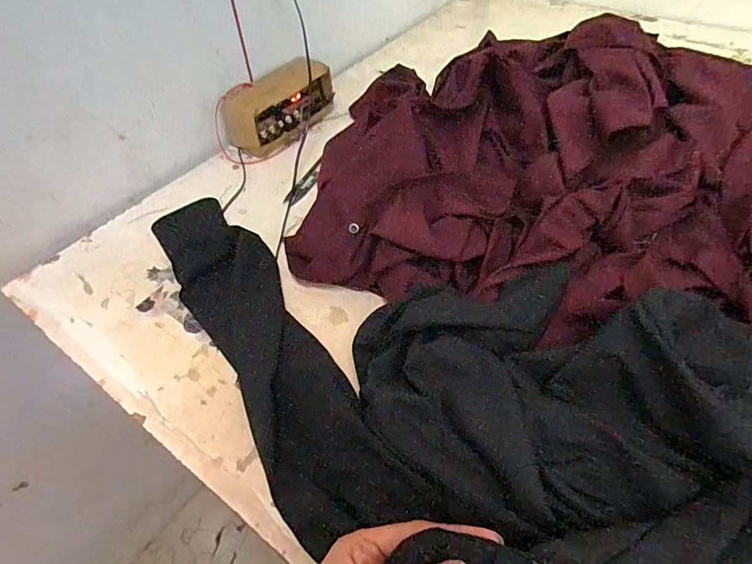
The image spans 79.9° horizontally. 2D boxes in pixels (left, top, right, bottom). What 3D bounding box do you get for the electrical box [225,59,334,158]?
[{"bbox_3d":[-0.148,-0.287,0.723,0.077,0.084,0.187,27,57,24],"label":"electrical box"}]

